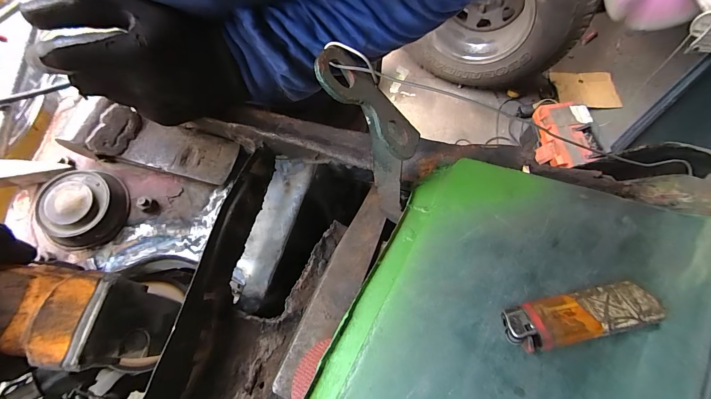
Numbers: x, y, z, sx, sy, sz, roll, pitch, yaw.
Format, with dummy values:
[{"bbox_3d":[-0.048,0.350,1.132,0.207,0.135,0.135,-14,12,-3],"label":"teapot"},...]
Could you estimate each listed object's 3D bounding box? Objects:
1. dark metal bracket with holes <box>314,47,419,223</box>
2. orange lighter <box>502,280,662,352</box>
[{"bbox_3d":[0.011,-0.027,0.220,0.056,0.152,0.024,22,69,9],"label":"dark metal bracket with holes"},{"bbox_3d":[0.120,0.063,0.174,0.076,0.019,0.023,-11,68,-4],"label":"orange lighter"}]

